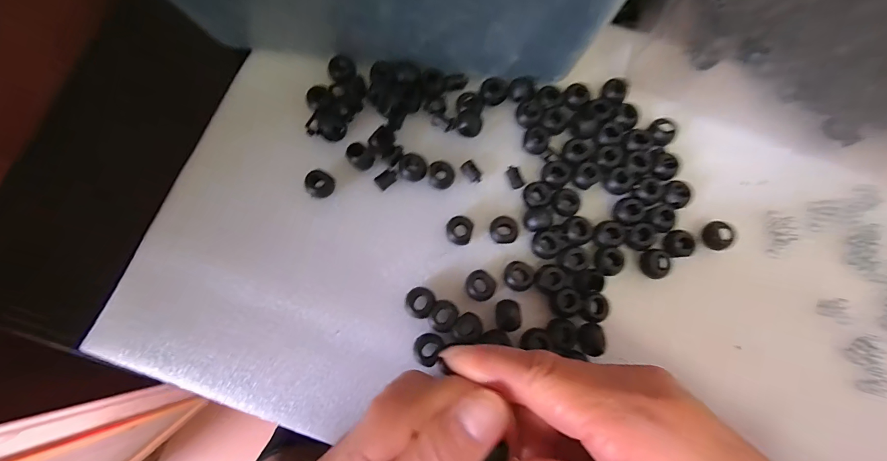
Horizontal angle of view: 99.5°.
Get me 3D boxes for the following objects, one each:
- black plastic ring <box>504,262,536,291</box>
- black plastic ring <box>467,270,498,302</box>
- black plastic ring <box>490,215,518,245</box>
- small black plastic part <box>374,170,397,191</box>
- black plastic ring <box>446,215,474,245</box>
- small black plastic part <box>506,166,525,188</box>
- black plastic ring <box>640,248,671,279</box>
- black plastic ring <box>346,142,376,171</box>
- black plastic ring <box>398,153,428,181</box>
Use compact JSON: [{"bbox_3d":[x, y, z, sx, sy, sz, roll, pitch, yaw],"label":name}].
[{"bbox_3d":[0.047,0.029,0.234,0.018,0.008,0.017,0,78,-2],"label":"black plastic ring"},{"bbox_3d":[0.023,0.035,0.234,0.018,0.008,0.018,0,78,-2],"label":"black plastic ring"},{"bbox_3d":[0.039,0.000,0.243,0.017,0.011,0.017,0,78,-2],"label":"black plastic ring"},{"bbox_3d":[-0.039,-0.035,0.256,0.014,0.004,0.010,-38,82,-9],"label":"small black plastic part"},{"bbox_3d":[0.010,0.000,0.243,0.016,0.010,0.017,0,78,-2],"label":"black plastic ring"},{"bbox_3d":[0.049,-0.036,0.254,0.009,0.004,0.015,-21,80,-6],"label":"small black plastic part"},{"bbox_3d":[0.135,0.021,0.237,0.016,0.007,0.017,0,78,-2],"label":"black plastic ring"},{"bbox_3d":[-0.057,-0.050,0.256,0.018,0.010,0.014,35,79,5],"label":"black plastic ring"},{"bbox_3d":[-0.021,-0.043,0.255,0.020,0.004,0.018,18,78,2],"label":"black plastic ring"}]

